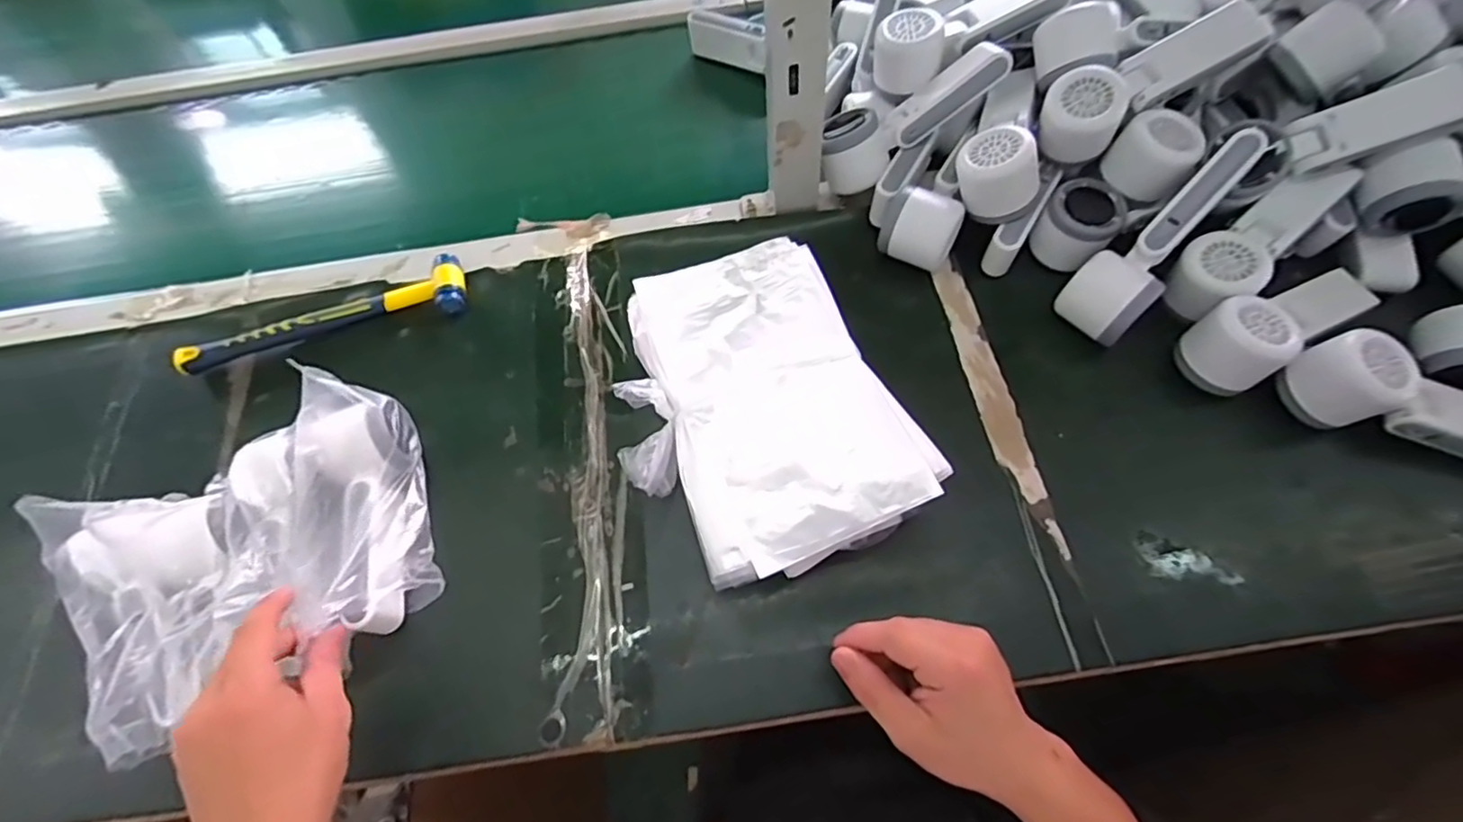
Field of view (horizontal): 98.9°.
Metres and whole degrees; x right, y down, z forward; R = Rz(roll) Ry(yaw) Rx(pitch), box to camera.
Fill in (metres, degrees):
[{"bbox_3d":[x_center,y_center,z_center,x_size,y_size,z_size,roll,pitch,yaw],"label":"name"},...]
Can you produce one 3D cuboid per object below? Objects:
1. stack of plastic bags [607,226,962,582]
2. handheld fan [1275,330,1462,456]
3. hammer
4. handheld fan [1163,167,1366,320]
[{"bbox_3d":[0.017,-0.001,0.462,0.184,0.062,0.234,-26,68,-9],"label":"stack of plastic bags"},{"bbox_3d":[0.488,-0.008,0.438,0.173,0.051,0.050,14,65,11],"label":"handheld fan"},{"bbox_3d":[-0.354,-0.084,0.549,0.240,0.024,0.057,-16,64,-4],"label":"hammer"},{"bbox_3d":[0.404,-0.126,0.483,0.140,0.052,0.056,-31,66,-11],"label":"handheld fan"}]

